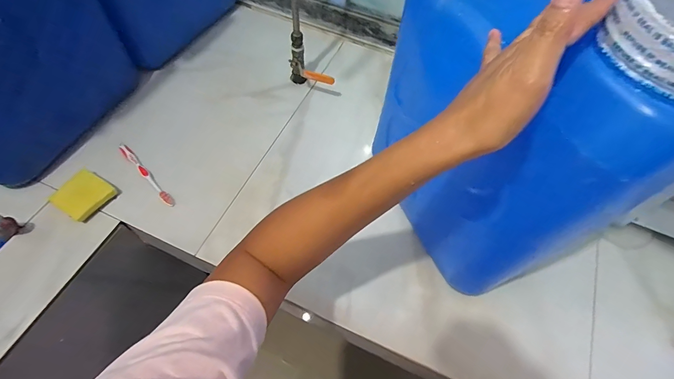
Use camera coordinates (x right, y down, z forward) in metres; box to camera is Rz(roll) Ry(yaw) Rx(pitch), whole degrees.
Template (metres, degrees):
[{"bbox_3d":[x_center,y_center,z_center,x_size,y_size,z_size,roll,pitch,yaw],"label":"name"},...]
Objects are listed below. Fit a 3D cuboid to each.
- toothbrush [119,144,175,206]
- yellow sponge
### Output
[{"bbox_3d":[-0.335,-0.028,0.613,0.161,0.016,0.015,41,65,19],"label":"toothbrush"},{"bbox_3d":[-0.419,0.009,0.580,0.072,0.016,0.073,30,62,13],"label":"yellow sponge"}]

